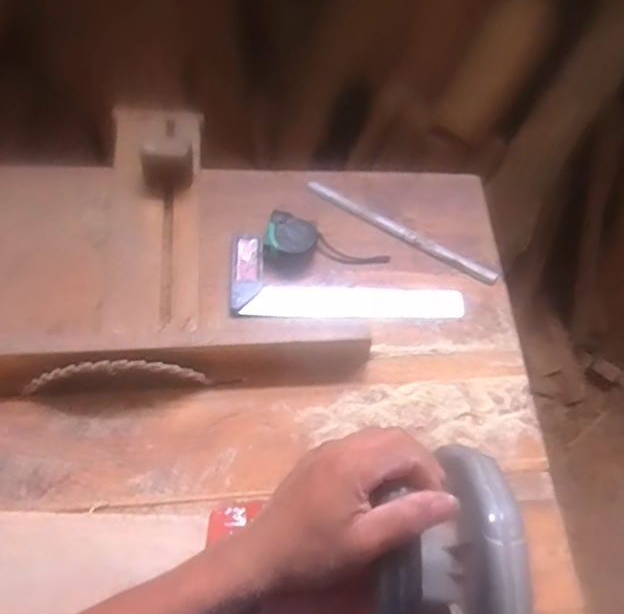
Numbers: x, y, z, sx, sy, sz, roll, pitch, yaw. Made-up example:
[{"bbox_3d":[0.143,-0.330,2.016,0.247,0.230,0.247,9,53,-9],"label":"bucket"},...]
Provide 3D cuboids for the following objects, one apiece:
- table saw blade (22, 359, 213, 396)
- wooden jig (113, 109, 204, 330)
[{"bbox_3d":[-0.226,0.078,0.716,0.207,0.066,0.010,-4,61,-2],"label":"table saw blade"},{"bbox_3d":[-0.205,-0.142,0.835,0.123,0.070,0.362,-3,61,-7],"label":"wooden jig"}]

